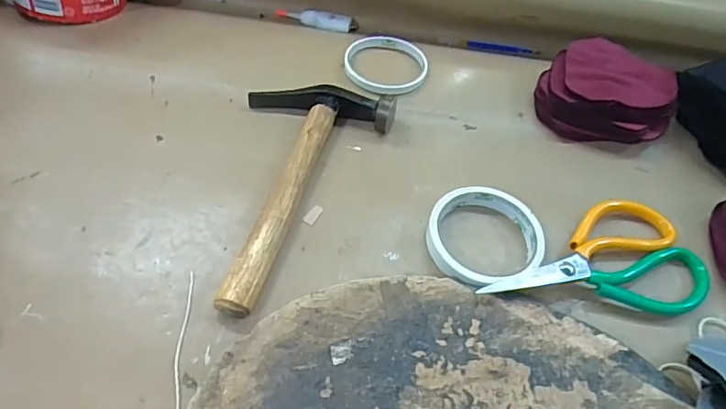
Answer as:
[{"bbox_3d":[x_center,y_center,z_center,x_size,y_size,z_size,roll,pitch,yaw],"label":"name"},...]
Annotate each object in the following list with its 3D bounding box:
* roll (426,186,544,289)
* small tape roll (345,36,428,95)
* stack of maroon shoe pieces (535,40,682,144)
[{"bbox_3d":[0.095,0.025,0.415,0.090,0.021,0.083,3,53,-4],"label":"roll"},{"bbox_3d":[0.023,-0.141,0.533,0.084,0.015,0.084,3,53,-4],"label":"small tape roll"},{"bbox_3d":[0.239,-0.110,0.515,0.127,0.054,0.099,15,53,5],"label":"stack of maroon shoe pieces"}]

